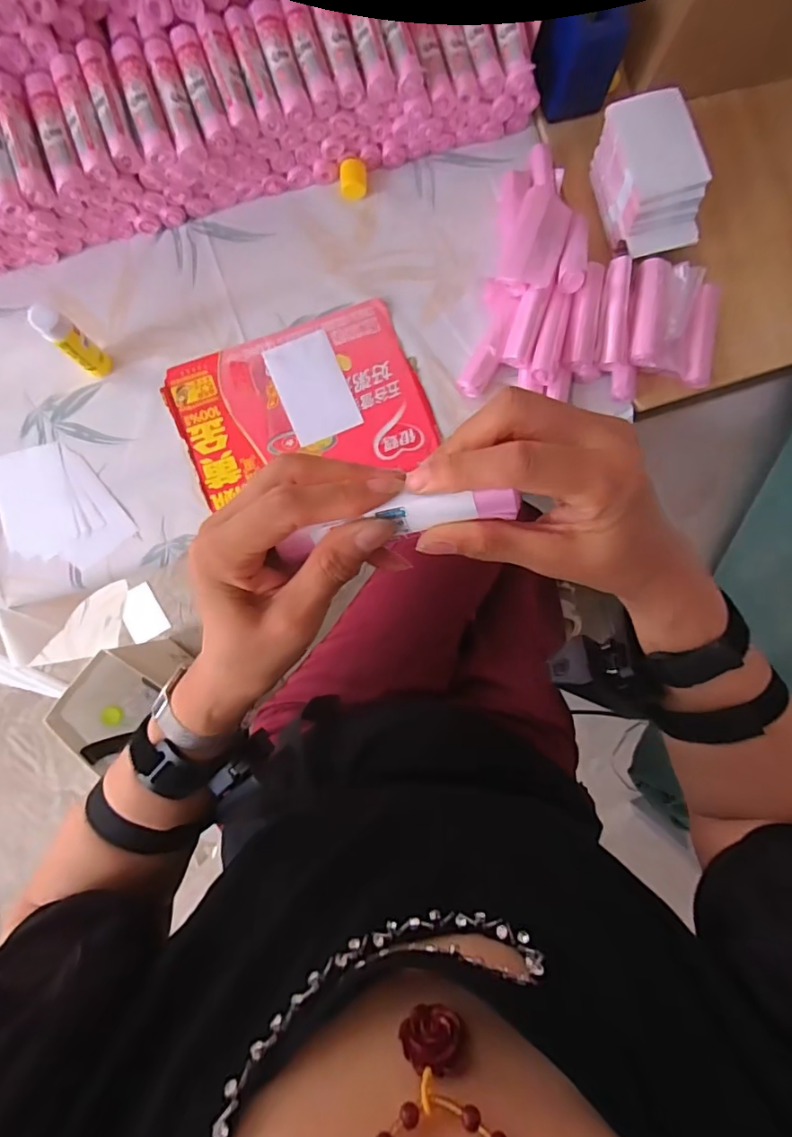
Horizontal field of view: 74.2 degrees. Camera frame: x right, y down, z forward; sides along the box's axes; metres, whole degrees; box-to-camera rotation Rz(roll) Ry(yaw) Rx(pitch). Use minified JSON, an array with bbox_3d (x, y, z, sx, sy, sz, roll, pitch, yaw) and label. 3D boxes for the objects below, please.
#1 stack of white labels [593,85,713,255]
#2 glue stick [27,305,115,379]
[{"bbox_3d":[0.289,-0.439,0.596,0.089,0.072,0.152,-16,88,-4],"label":"stack of white labels"},{"bbox_3d":[-0.337,-0.236,0.551,0.025,0.109,0.030,42,86,0],"label":"glue stick"}]

